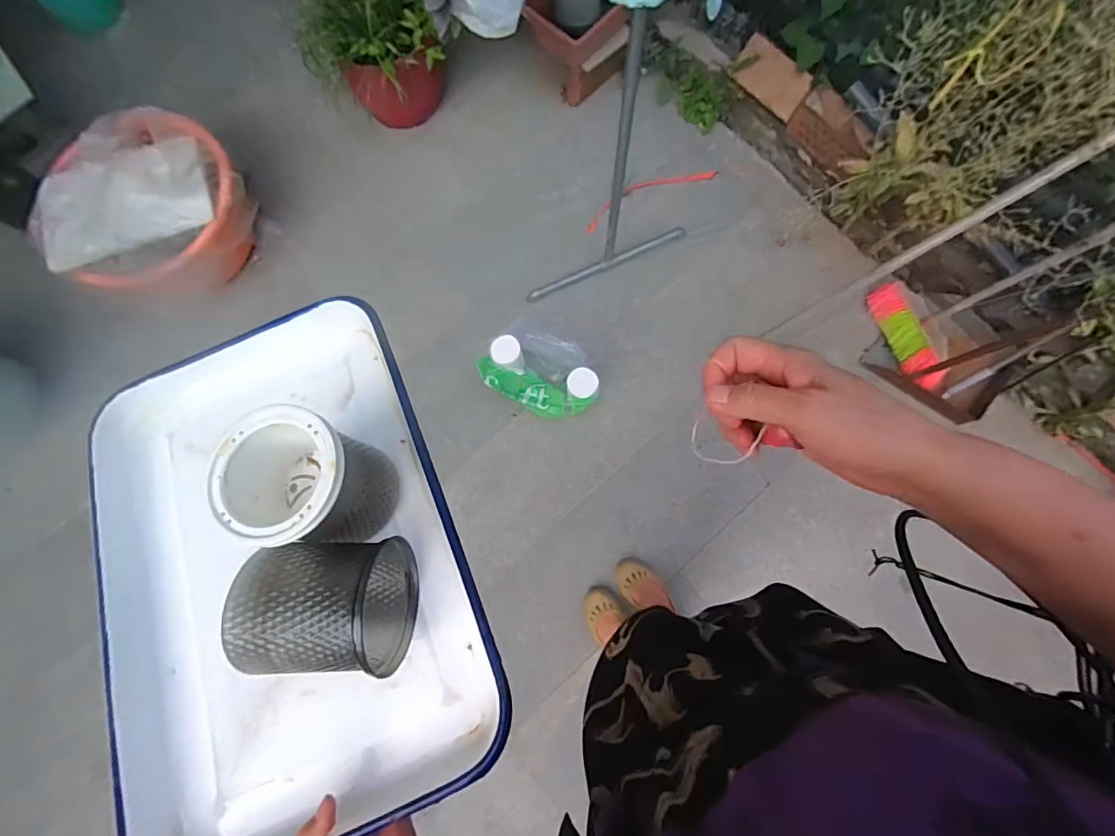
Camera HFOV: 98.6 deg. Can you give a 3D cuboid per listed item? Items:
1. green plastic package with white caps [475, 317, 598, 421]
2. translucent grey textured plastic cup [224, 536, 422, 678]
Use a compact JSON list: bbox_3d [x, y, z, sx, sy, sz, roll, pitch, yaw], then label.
[{"bbox_3d":[-0.039,-0.120,1.315,0.302,0.152,0.204,29,78,8],"label":"green plastic package with white caps"},{"bbox_3d":[-0.180,0.150,0.383,0.108,0.094,0.098,-3,75,0],"label":"translucent grey textured plastic cup"}]

